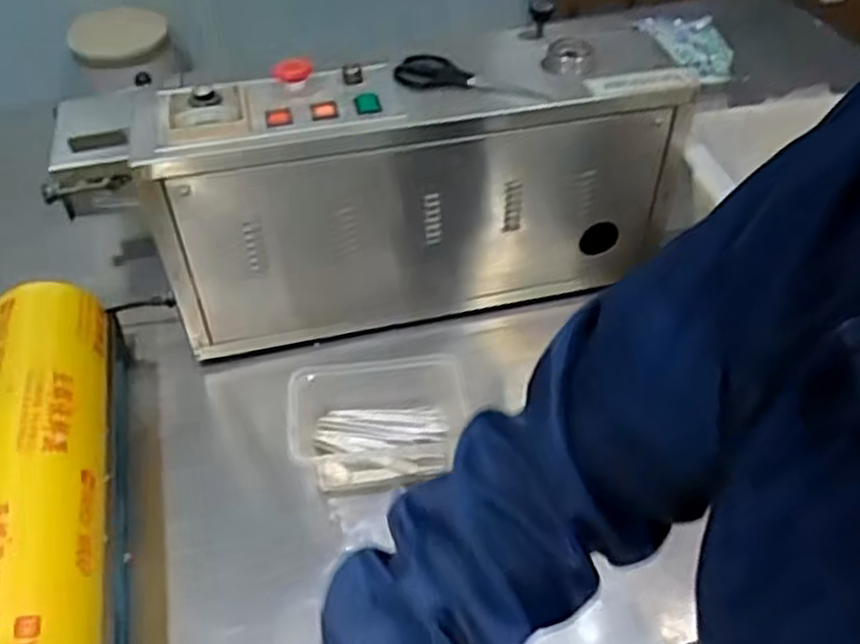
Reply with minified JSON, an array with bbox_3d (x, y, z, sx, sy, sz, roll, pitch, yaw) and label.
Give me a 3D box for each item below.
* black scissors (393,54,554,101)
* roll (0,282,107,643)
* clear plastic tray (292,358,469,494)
[{"bbox_3d":[0.040,-0.244,0.788,0.151,0.016,0.061,4,46,6],"label":"black scissors"},{"bbox_3d":[-0.326,0.131,0.650,0.102,0.096,0.405,-13,47,-10],"label":"roll"},{"bbox_3d":[-0.049,0.098,0.774,0.173,0.062,0.119,-11,47,-8],"label":"clear plastic tray"}]

